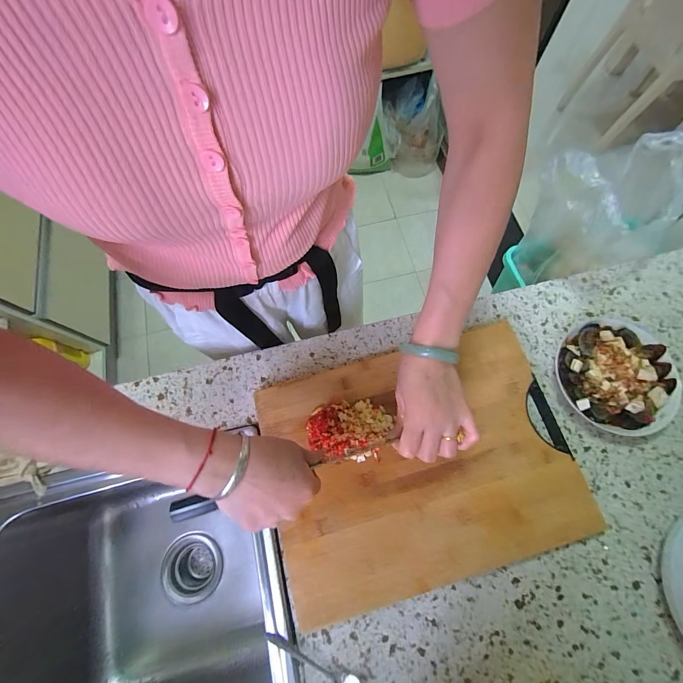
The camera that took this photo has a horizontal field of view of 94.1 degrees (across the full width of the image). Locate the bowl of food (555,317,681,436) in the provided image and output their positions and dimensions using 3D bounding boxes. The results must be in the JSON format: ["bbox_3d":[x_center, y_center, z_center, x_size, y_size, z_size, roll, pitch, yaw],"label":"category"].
[{"bbox_3d":[0.399,0.046,0.463,0.166,0.044,0.167,0,72,1],"label":"bowl of food"}]

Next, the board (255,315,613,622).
[{"bbox_3d":[0.102,0.155,0.437,0.390,0.031,0.292,-15,73,-4],"label":"board"}]

